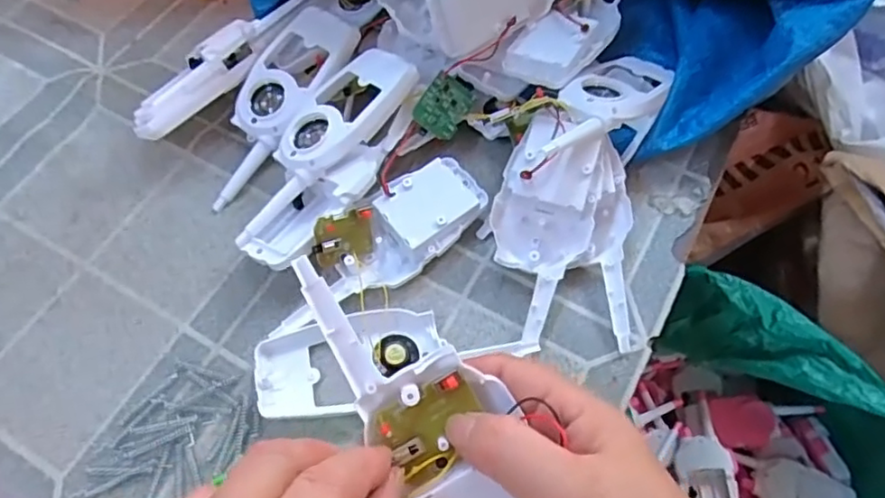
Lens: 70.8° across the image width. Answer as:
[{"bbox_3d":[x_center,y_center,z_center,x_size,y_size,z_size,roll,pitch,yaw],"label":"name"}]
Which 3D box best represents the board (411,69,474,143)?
[{"bbox_3d":[0.001,-0.102,0.440,0.032,0.005,0.045,32,76,-15],"label":"board"}]

